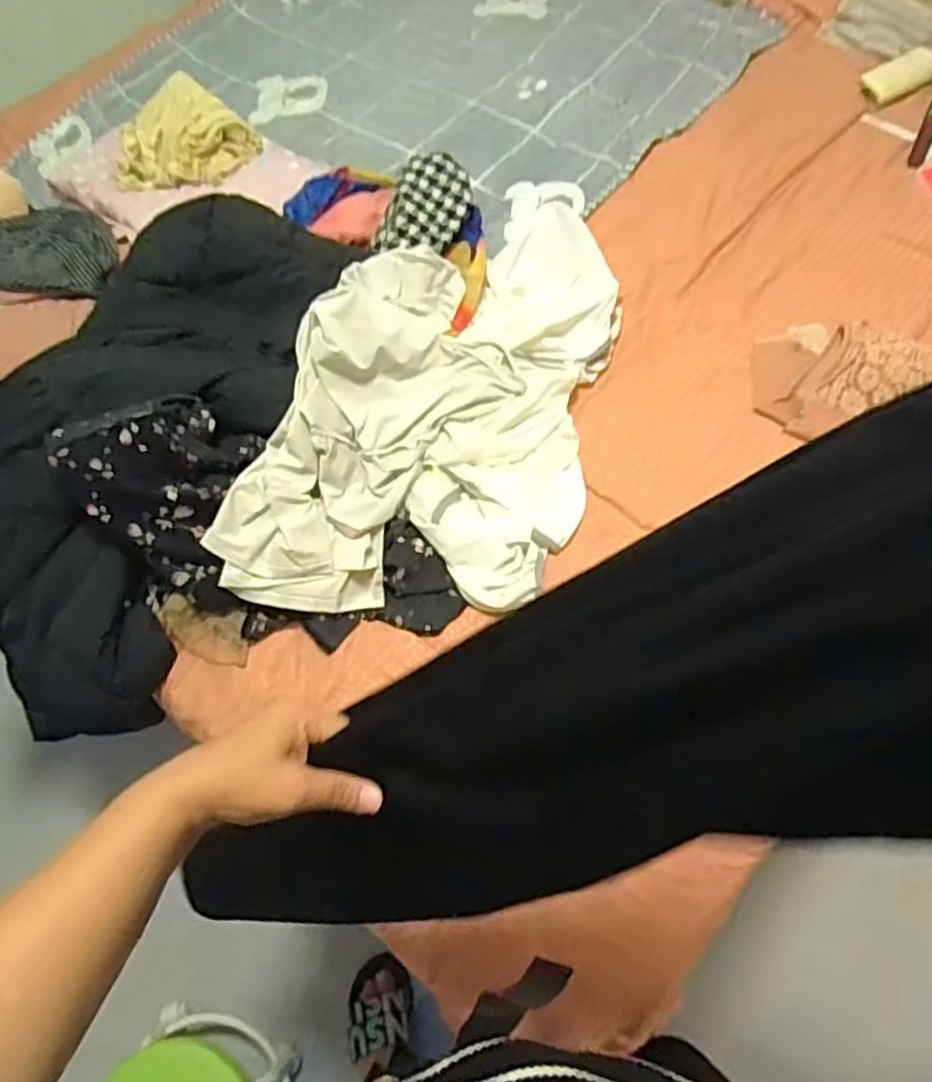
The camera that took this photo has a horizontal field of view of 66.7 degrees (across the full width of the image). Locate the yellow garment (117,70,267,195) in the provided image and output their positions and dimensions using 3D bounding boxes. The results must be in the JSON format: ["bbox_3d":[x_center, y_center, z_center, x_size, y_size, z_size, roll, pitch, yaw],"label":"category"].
[{"bbox_3d":[-0.453,-0.626,1.115,0.191,0.044,0.213,41,73,19],"label":"yellow garment"}]

